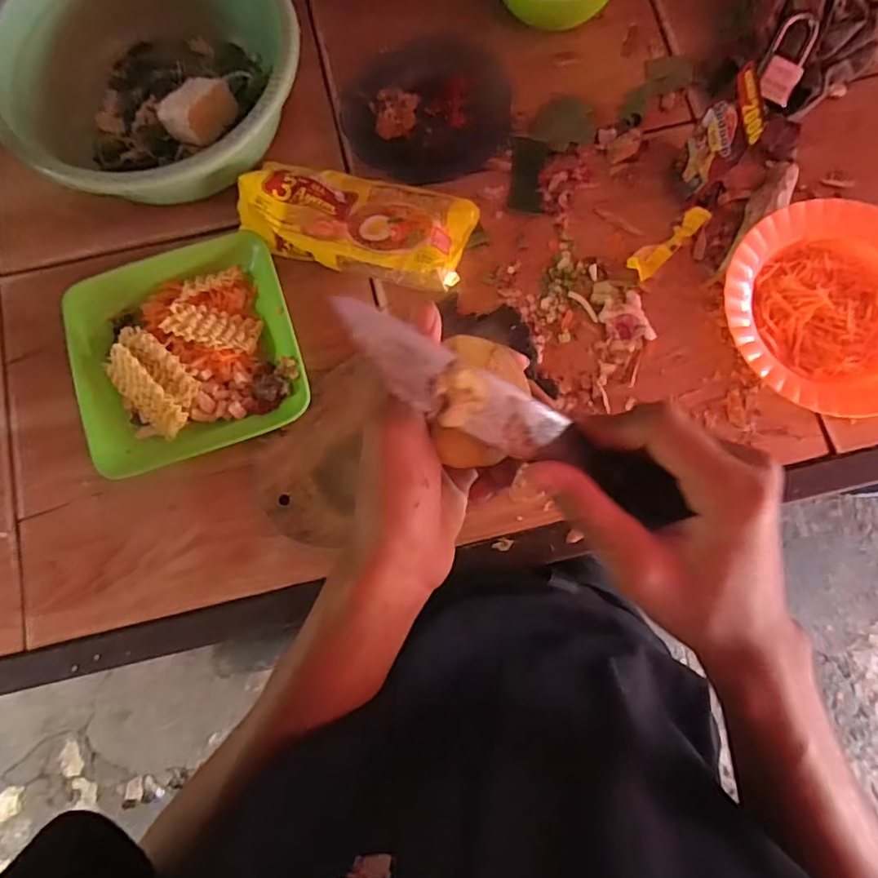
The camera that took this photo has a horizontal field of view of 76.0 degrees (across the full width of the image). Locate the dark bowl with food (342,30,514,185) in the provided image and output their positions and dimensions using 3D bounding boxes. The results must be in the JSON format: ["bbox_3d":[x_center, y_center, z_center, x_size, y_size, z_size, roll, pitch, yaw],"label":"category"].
[{"bbox_3d":[-0.012,-0.366,0.624,0.179,0.035,0.158,-19,80,-2],"label":"dark bowl with food"}]

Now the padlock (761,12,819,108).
[{"bbox_3d":[0.380,-0.412,0.611,0.042,0.014,0.088,16,102,5],"label":"padlock"}]

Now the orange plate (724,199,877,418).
[{"bbox_3d":[0.390,-0.128,0.559,0.208,0.041,0.209,0,80,1],"label":"orange plate"}]

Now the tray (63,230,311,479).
[{"bbox_3d":[-0.257,-0.092,0.575,0.217,0.032,0.215,-20,80,-2],"label":"tray"}]

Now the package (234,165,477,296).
[{"bbox_3d":[-0.082,-0.230,0.586,0.231,0.059,0.116,15,81,4],"label":"package"}]

